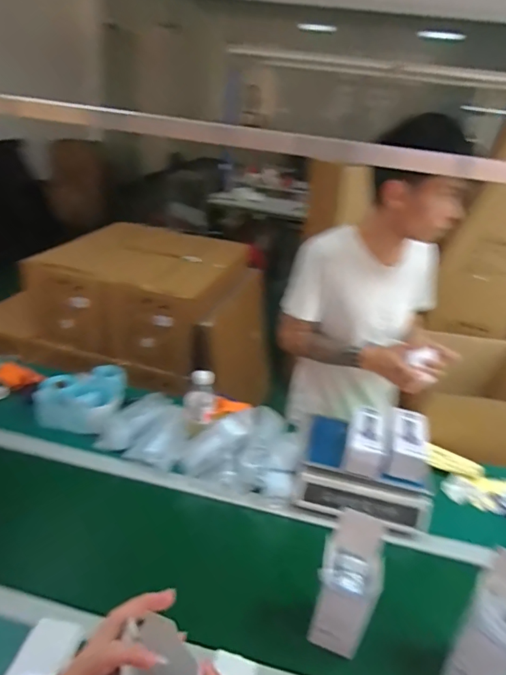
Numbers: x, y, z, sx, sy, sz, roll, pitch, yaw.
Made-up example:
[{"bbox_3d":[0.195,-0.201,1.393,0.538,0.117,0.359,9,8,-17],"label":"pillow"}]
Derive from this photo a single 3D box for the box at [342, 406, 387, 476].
[{"bbox_3d":[0.258,0.226,1.023,0.080,0.059,0.174,13,29,12],"label":"box"}]

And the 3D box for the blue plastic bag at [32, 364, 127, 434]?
[{"bbox_3d":[-0.471,0.161,1.243,0.224,0.089,0.189,7,29,0],"label":"blue plastic bag"}]

